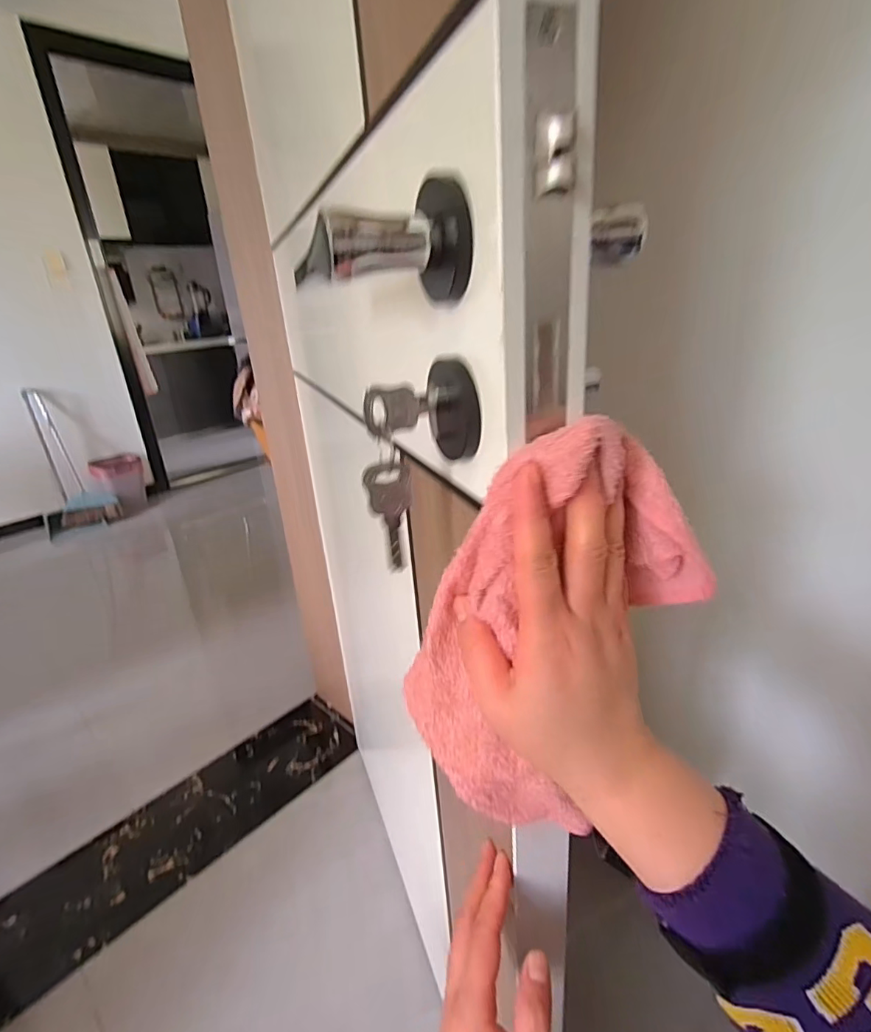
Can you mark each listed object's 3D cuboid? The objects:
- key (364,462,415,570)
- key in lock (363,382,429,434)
[{"bbox_3d":[-0.023,0.001,0.281,0.024,0.062,0.004,-14,27,-16],"label":"key"},{"bbox_3d":[-0.019,-0.055,0.262,0.033,0.022,0.005,-13,24,-21],"label":"key in lock"}]

